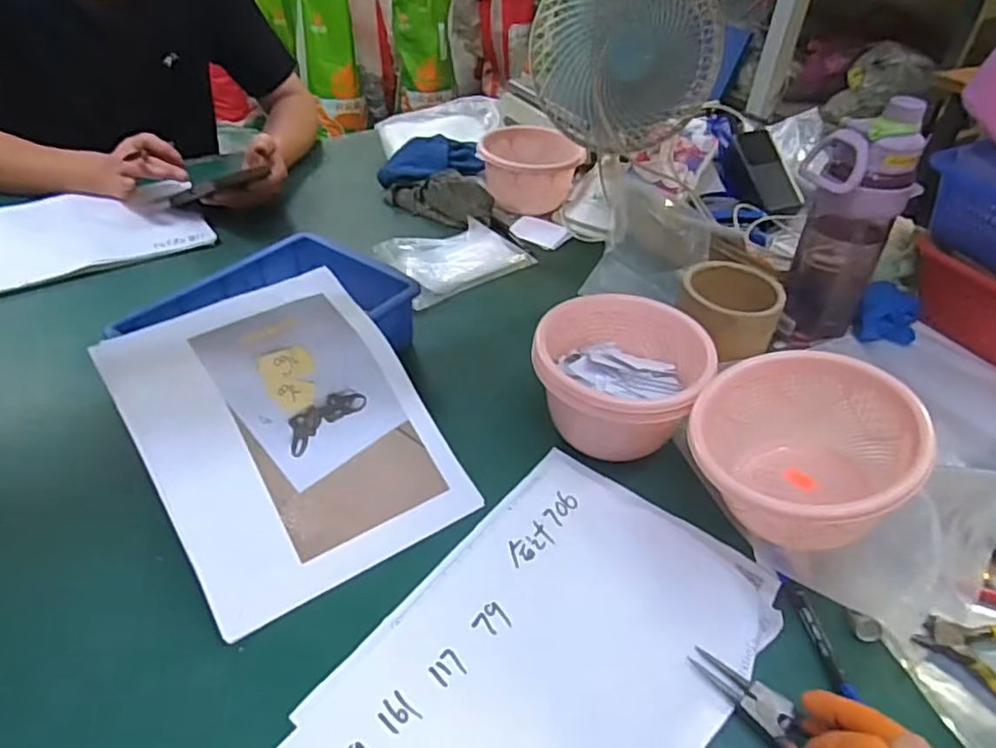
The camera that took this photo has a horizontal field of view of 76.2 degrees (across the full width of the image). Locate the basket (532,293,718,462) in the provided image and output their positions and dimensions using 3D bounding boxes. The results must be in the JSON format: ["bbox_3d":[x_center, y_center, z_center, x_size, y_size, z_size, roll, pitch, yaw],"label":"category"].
[{"bbox_3d":[0.103,0.009,0.564,0.146,0.100,0.126,18,42,17],"label":"basket"}]

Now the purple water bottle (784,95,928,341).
[{"bbox_3d":[0.336,-0.136,0.633,0.098,0.241,0.085,23,44,22],"label":"purple water bottle"}]

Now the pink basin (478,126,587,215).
[{"bbox_3d":[0.044,-0.289,0.915,0.134,0.084,0.134,2,40,-1],"label":"pink basin"}]

